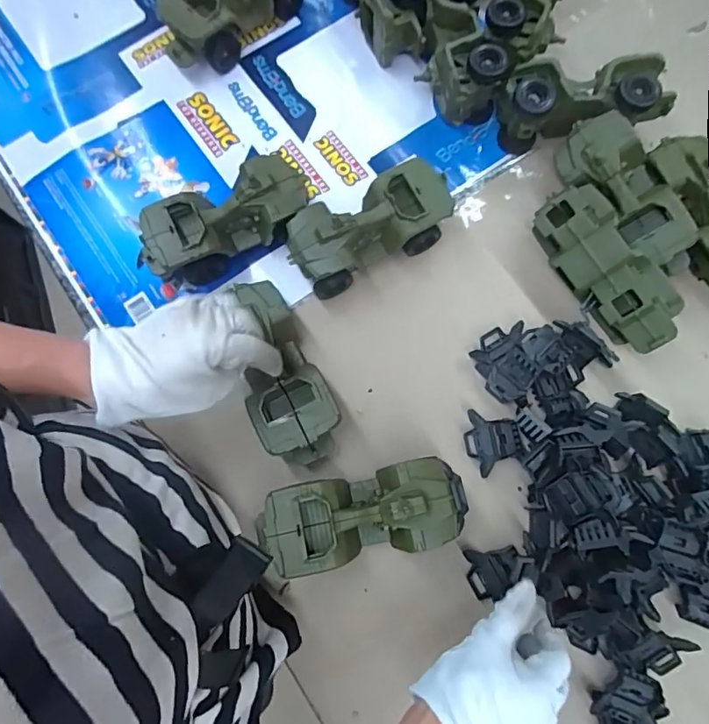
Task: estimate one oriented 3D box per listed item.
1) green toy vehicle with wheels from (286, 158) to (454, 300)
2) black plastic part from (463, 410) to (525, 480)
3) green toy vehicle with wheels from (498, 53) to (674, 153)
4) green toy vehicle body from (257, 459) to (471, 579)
[{"bbox_3d":[0.016,-0.146,0.542,0.178,0.079,0.078,-28,78,-5],"label":"green toy vehicle with wheels"},{"bbox_3d":[0.145,0.083,0.519,0.053,0.019,0.066,-9,77,-1],"label":"black plastic part"},{"bbox_3d":[0.265,-0.298,0.572,0.189,0.079,0.065,-2,77,1],"label":"green toy vehicle with wheels"},{"bbox_3d":[0.009,0.146,0.472,0.183,0.082,0.076,-12,77,-1],"label":"green toy vehicle body"}]

